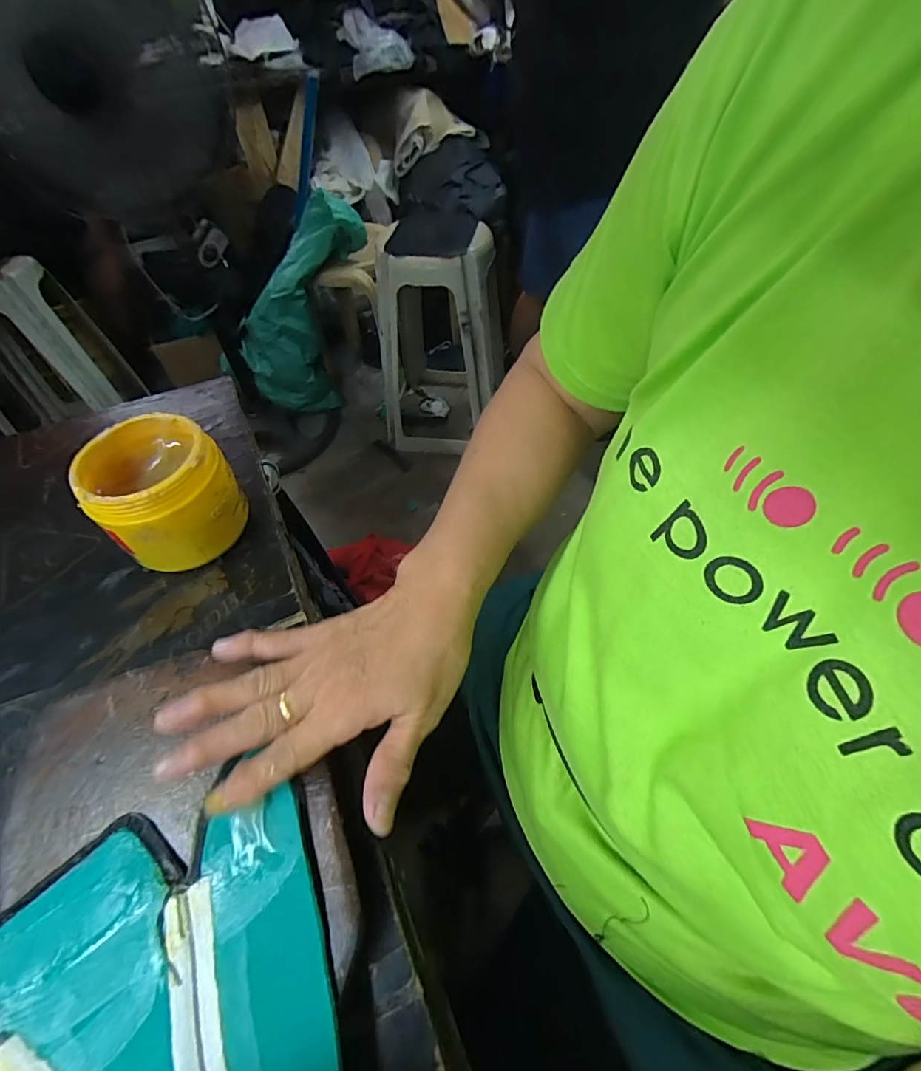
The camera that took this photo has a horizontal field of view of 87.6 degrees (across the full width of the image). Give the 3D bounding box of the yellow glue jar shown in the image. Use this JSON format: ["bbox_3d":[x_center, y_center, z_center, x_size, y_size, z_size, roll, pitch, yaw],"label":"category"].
[{"bbox_3d":[-0.221,-0.031,0.367,0.089,0.091,0.092,-1,54,2],"label":"yellow glue jar"}]

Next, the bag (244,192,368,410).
[{"bbox_3d":[-0.427,-0.636,1.370,0.295,0.588,0.121,-5,48,-38],"label":"bag"}]

